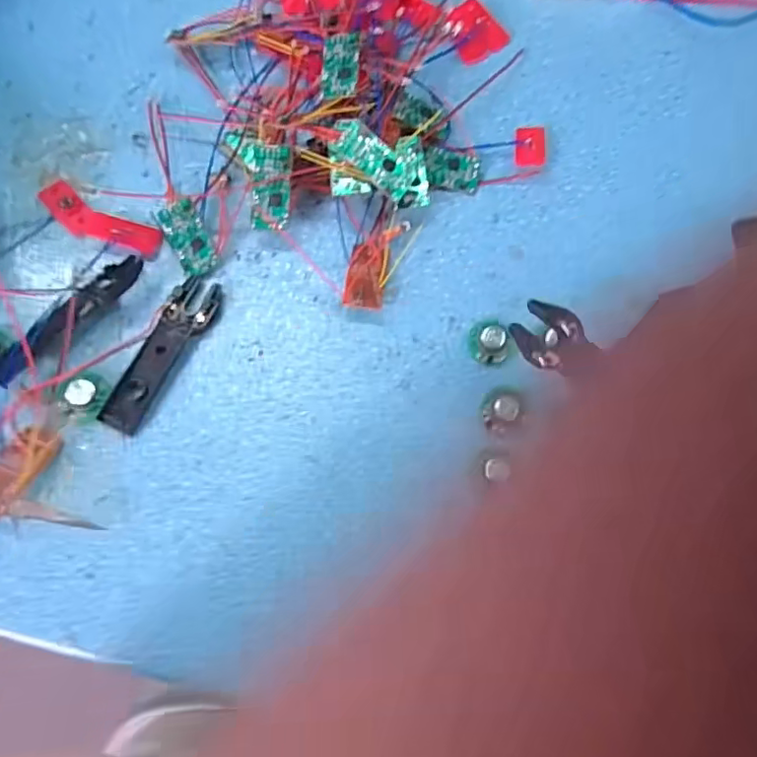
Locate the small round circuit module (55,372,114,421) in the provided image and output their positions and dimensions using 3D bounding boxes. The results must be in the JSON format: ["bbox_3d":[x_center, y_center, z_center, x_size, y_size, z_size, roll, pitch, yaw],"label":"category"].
[{"bbox_3d":[-0.151,0.009,0.285,0.024,0.007,0.025,1,71,-2],"label":"small round circuit module"}]

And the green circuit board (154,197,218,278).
[{"bbox_3d":[-0.109,-0.081,0.318,0.022,0.011,0.048,-28,74,-10],"label":"green circuit board"}]

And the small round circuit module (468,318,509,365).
[{"bbox_3d":[0.060,-0.020,0.305,0.019,0.010,0.024,-1,71,-2],"label":"small round circuit module"}]

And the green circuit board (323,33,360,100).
[{"bbox_3d":[-0.021,-0.183,0.323,0.020,0.004,0.046,-1,73,6],"label":"green circuit board"}]

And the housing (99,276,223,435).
[{"bbox_3d":[-0.115,-0.014,0.299,0.026,0.005,0.091,22,72,6],"label":"housing"}]

